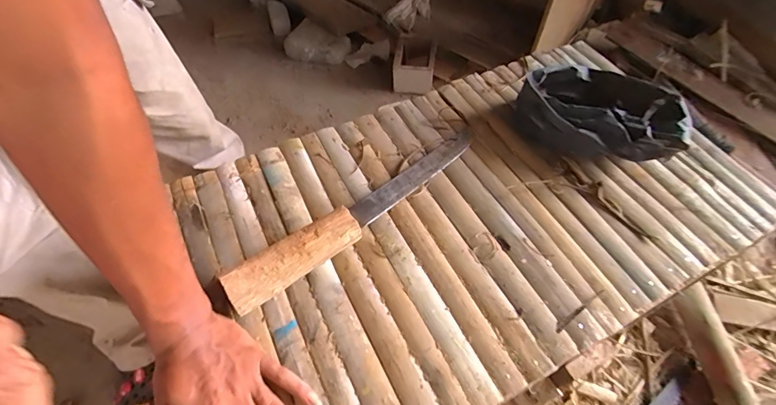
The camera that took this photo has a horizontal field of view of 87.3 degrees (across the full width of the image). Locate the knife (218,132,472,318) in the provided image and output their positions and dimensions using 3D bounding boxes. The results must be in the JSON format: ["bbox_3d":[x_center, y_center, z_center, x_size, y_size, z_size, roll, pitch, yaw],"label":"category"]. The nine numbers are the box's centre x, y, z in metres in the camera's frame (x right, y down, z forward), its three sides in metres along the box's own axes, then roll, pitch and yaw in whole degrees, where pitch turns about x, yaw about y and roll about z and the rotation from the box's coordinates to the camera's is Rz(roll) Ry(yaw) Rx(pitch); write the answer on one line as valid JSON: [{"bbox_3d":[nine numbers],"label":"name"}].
[{"bbox_3d":[-0.013,-0.002,0.482,0.379,0.042,0.055,-34,62,-24],"label":"knife"}]

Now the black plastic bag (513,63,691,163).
[{"bbox_3d":[0.285,-0.126,0.554,0.197,0.079,0.143,30,58,18],"label":"black plastic bag"}]

